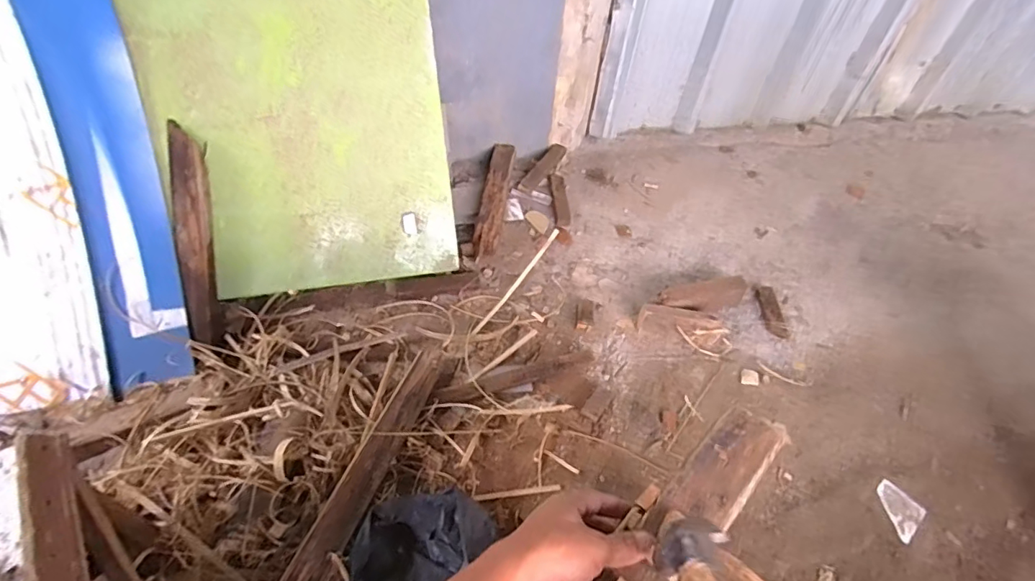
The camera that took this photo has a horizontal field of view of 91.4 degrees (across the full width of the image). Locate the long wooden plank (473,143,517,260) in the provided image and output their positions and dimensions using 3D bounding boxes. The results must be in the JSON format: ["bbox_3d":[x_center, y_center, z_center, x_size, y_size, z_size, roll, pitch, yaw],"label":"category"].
[{"bbox_3d":[-0.054,-0.220,1.226,0.063,0.059,0.413,7,50,2],"label":"long wooden plank"}]

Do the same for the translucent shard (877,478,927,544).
[{"bbox_3d":[0.623,0.361,0.830,0.069,0.008,0.077,39,57,24],"label":"translucent shard"}]

